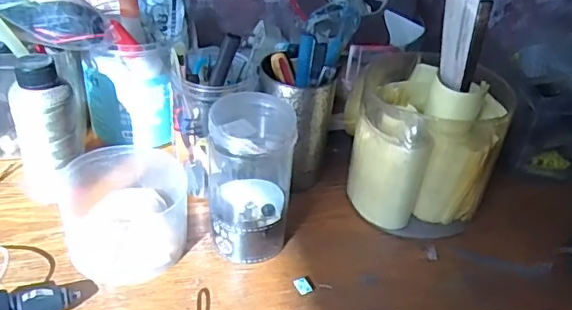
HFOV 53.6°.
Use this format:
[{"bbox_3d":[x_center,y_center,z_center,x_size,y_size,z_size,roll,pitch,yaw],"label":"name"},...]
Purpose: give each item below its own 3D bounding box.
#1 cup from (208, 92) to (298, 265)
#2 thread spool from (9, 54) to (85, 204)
[{"bbox_3d":[-0.027,0.020,0.446,0.061,0.121,0.070,6,35,3],"label":"cup"},{"bbox_3d":[-0.205,-0.026,0.481,0.051,0.128,0.051,-14,38,-24],"label":"thread spool"}]

